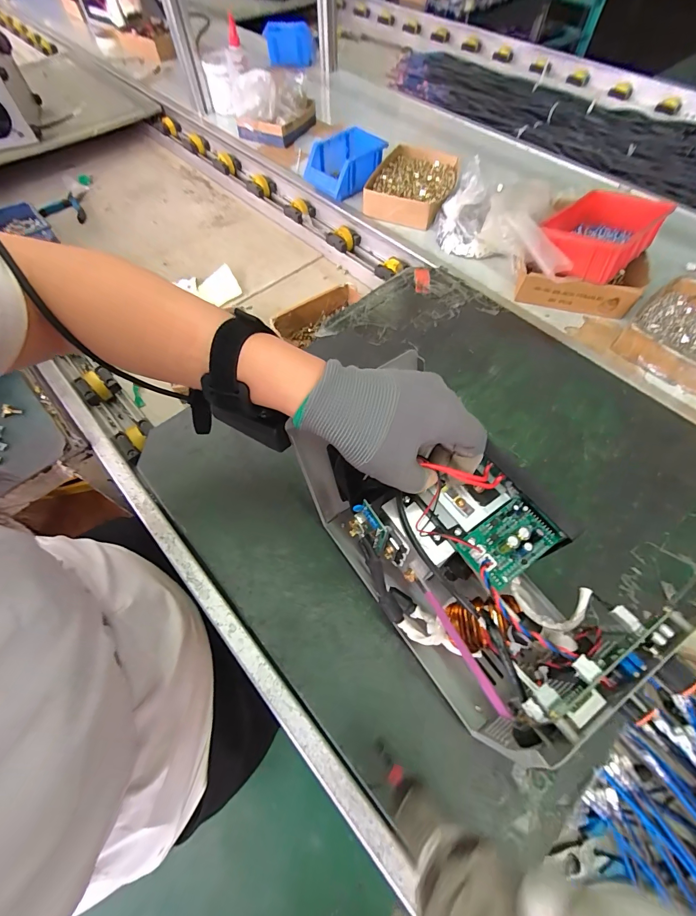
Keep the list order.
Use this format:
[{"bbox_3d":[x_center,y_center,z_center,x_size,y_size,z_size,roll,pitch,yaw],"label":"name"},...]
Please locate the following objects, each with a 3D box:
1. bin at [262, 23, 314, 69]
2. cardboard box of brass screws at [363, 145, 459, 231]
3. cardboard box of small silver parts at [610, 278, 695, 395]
[{"bbox_3d":[-0.171,-1.221,1.081,0.143,0.080,0.085,-2,62,-1],"label":"bin"},{"bbox_3d":[0.145,-0.584,0.788,0.163,0.048,0.234,20,64,11],"label":"cardboard box of brass screws"},{"bbox_3d":[0.527,-0.197,0.570,0.189,0.041,0.135,-39,68,-22],"label":"cardboard box of small silver parts"}]

